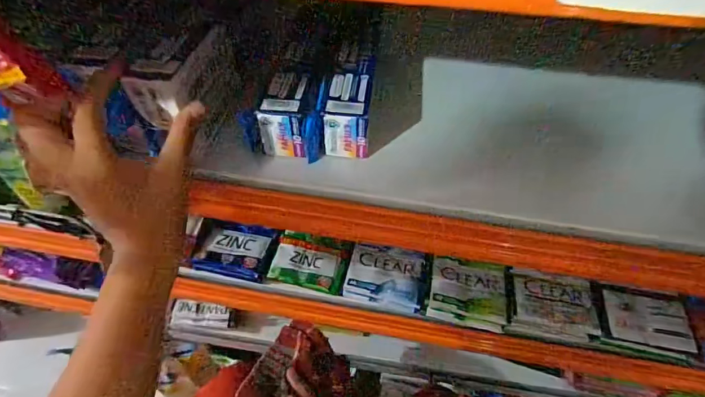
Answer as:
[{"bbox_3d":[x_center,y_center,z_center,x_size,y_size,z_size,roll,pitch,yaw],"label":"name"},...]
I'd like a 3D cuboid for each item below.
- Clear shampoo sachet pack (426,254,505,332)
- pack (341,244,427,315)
[{"bbox_3d":[0.134,0.103,0.464,0.082,0.025,0.081,11,52,8],"label":"Clear shampoo sachet pack"},{"bbox_3d":[0.042,0.090,0.478,0.092,0.016,0.075,10,52,7],"label":"pack"}]

